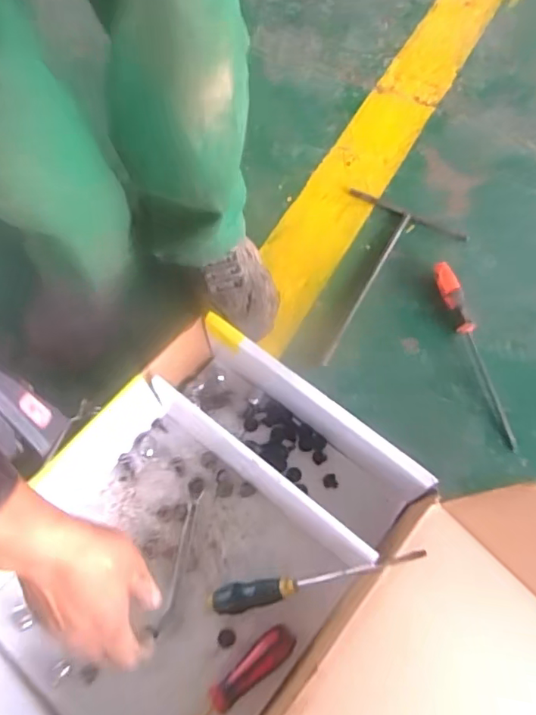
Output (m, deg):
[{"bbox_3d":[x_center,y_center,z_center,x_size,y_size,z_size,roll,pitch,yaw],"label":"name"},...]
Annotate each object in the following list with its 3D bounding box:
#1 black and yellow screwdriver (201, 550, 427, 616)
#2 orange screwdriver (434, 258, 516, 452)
[{"bbox_3d":[0.040,0.237,0.570,0.252,0.027,0.028,-20,65,17],"label":"black and yellow screwdriver"},{"bbox_3d":[0.282,-0.014,0.735,0.024,0.030,0.278,-14,67,-5],"label":"orange screwdriver"}]

